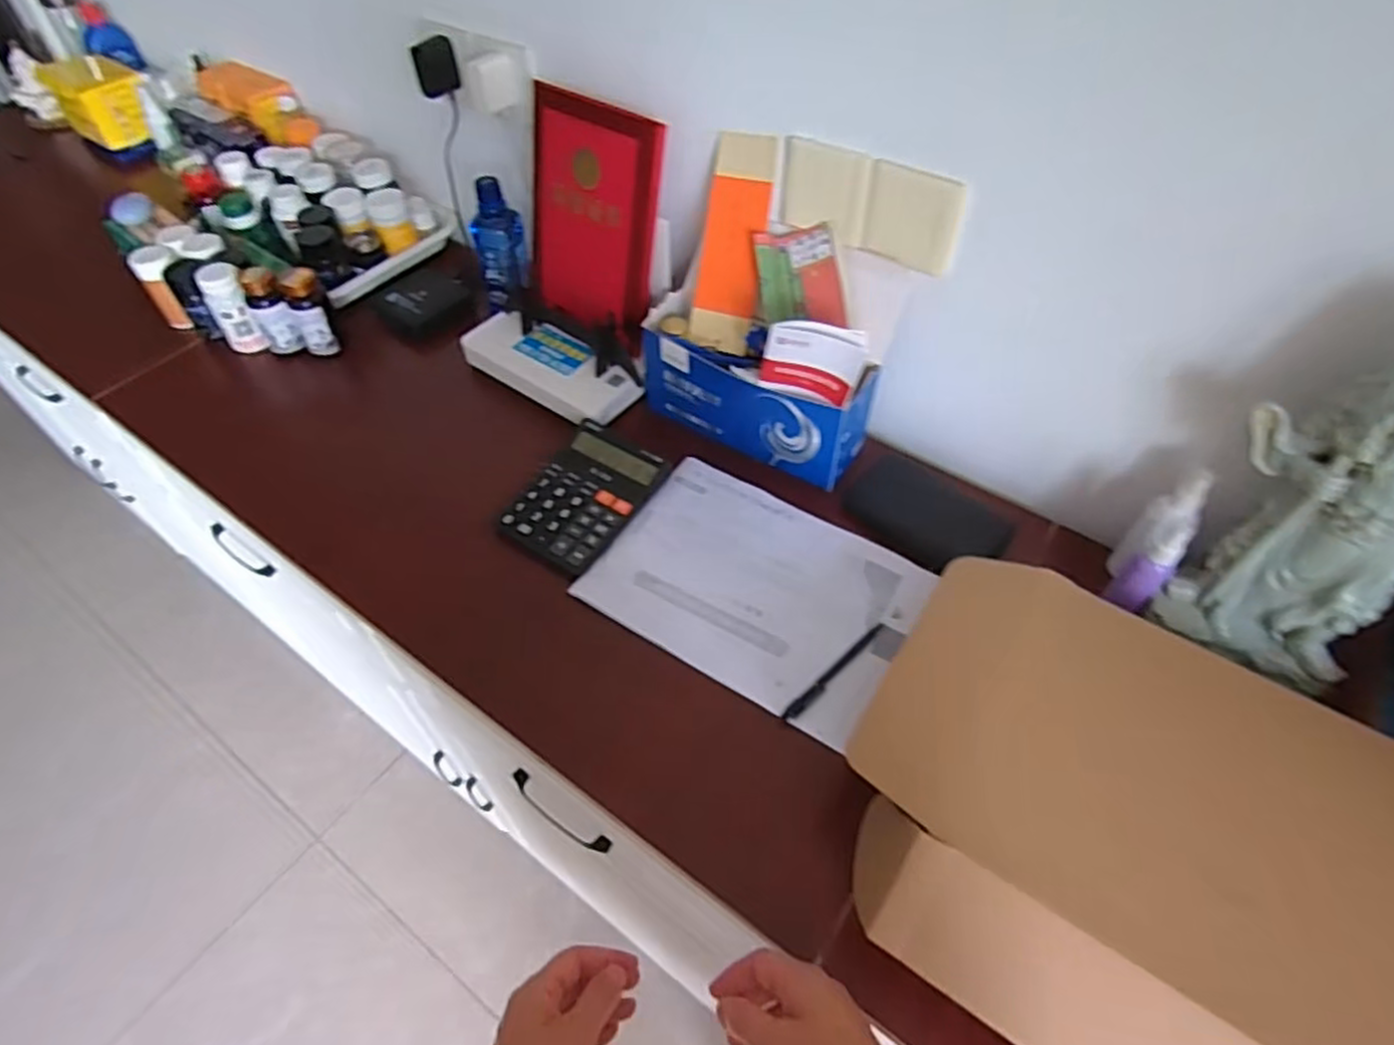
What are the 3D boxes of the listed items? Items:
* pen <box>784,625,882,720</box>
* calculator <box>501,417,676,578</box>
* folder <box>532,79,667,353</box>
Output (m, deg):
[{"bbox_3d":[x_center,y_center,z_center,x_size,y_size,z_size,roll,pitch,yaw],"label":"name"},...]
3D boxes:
[{"bbox_3d":[0.124,0.131,0.647,0.129,0.007,0.013,-35,59,-25],"label":"pen"},{"bbox_3d":[-0.118,-0.031,0.759,0.114,0.019,0.163,25,55,19],"label":"calculator"},{"bbox_3d":[-0.120,-0.337,0.814,0.178,0.235,0.019,31,41,22],"label":"folder"}]

